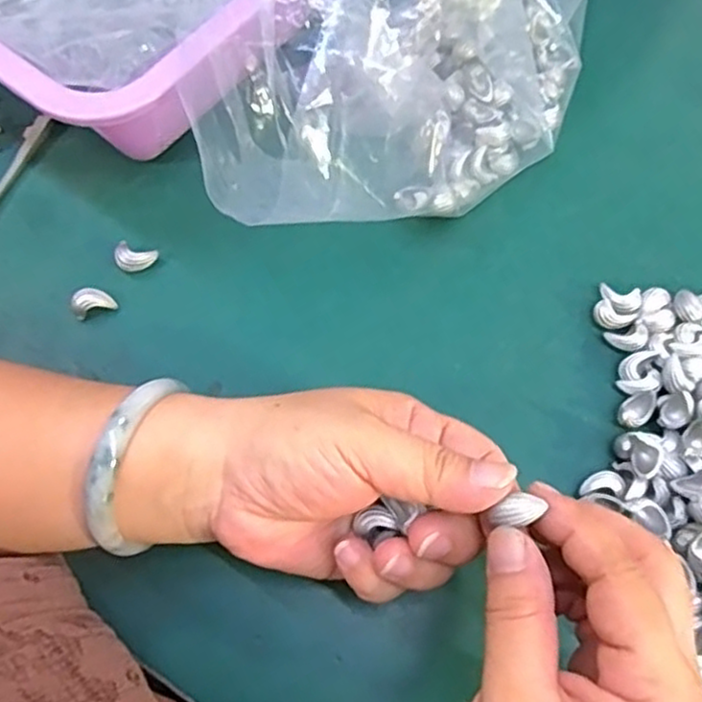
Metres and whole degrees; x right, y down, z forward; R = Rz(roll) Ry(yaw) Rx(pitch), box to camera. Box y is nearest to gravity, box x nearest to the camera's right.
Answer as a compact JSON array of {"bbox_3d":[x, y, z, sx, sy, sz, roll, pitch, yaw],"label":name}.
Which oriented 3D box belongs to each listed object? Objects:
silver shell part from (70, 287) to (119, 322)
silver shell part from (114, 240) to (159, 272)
[{"bbox_3d":[-0.124,-0.024,0.333,0.019,0.015,0.010,-21,72,-8],"label":"silver shell part"},{"bbox_3d":[-0.106,-0.046,0.341,0.020,0.013,0.011,1,70,0],"label":"silver shell part"}]

